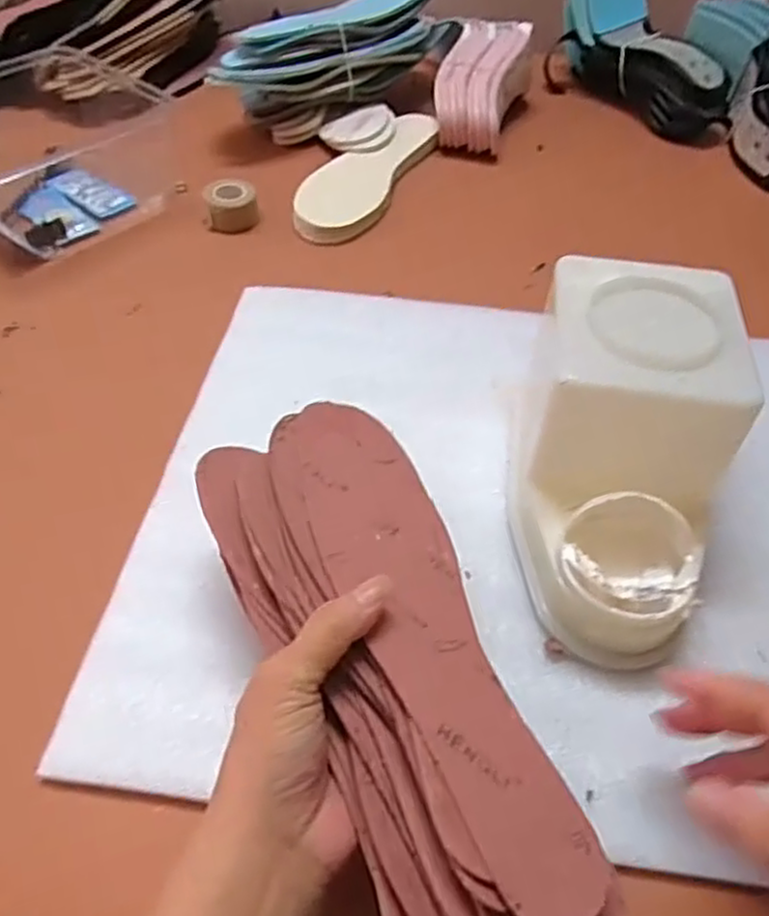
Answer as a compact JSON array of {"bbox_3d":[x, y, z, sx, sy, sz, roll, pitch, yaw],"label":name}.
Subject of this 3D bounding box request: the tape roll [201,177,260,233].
[{"bbox_3d":[-0.138,-0.230,0.653,0.045,0.030,0.045,1,48,-2],"label":"tape roll"}]

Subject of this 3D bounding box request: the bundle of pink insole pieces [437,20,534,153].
[{"bbox_3d":[0.105,-0.404,0.777,0.084,0.057,0.178,17,71,12],"label":"bundle of pink insole pieces"}]

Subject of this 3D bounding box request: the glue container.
[{"bbox_3d":[0.130,-0.004,0.395,0.110,0.120,0.197,10,48,6],"label":"glue container"}]

